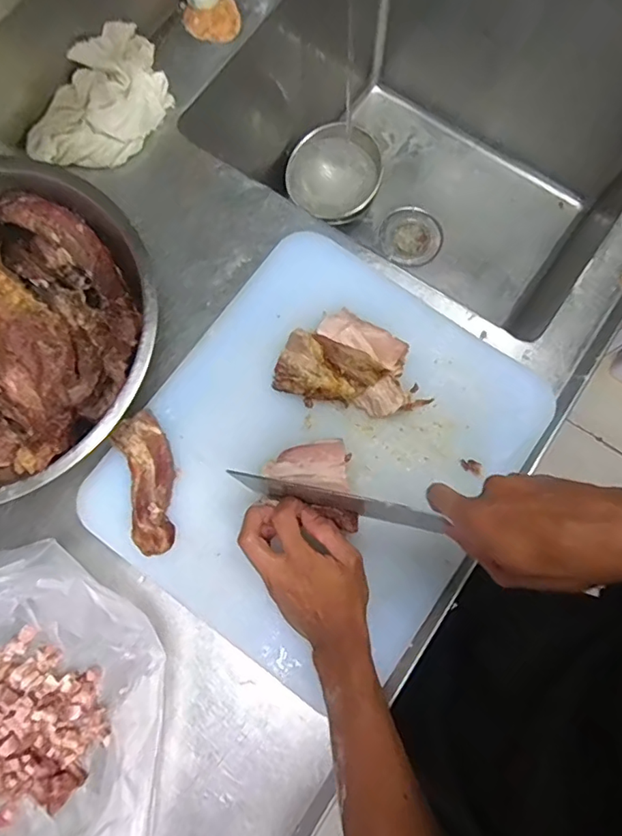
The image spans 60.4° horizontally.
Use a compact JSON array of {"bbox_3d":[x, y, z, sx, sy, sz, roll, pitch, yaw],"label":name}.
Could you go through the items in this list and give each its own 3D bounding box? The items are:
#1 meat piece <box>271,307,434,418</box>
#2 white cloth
[{"bbox_3d":[0.044,-0.054,0.542,0.143,0.038,0.101,22,78,5],"label":"meat piece"},{"bbox_3d":[-0.238,-0.368,0.623,0.092,0.062,0.197,37,80,8],"label":"white cloth"}]

